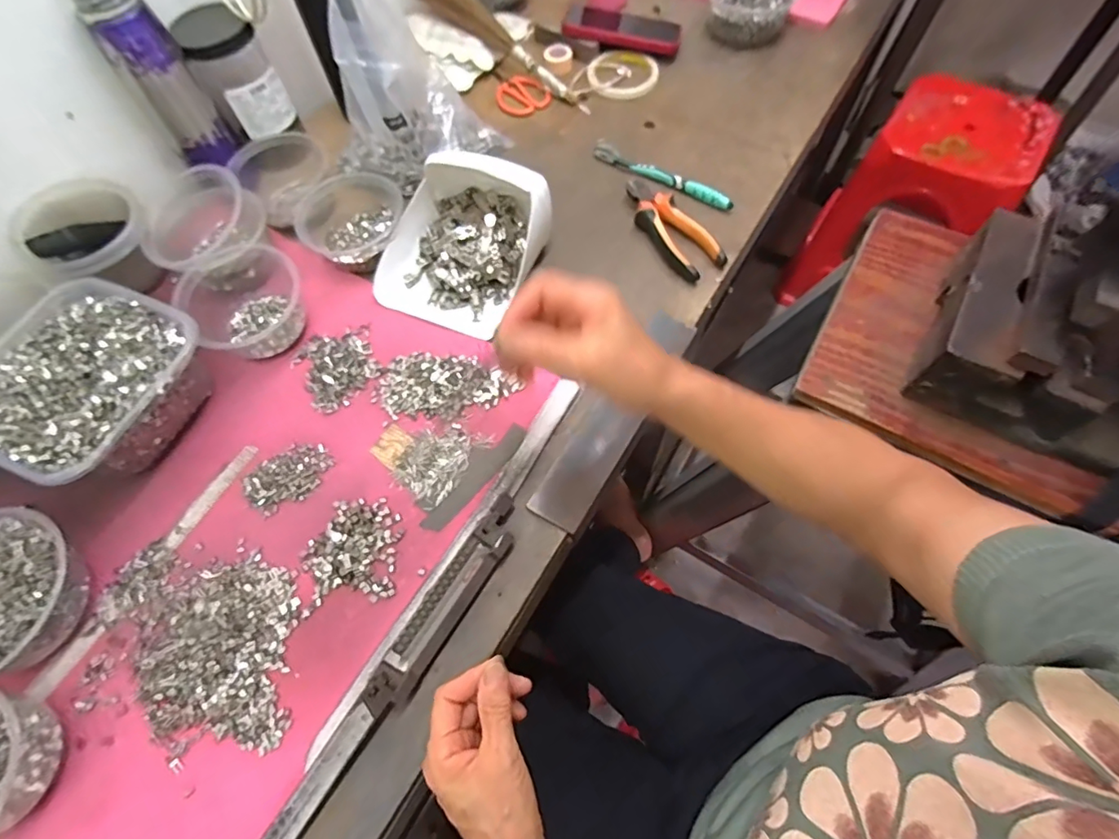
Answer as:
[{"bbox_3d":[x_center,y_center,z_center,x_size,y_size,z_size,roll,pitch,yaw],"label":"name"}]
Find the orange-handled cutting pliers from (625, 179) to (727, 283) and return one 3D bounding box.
[{"bbox_3d":[0.125,-0.220,0.595,0.056,0.018,0.148,-26,68,-11],"label":"orange-handled cutting pliers"}]

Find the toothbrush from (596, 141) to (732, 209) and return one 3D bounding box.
[{"bbox_3d":[0.121,-0.297,0.639,0.192,0.019,0.022,35,70,16],"label":"toothbrush"}]

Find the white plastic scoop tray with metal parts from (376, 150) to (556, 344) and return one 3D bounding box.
[{"bbox_3d":[-0.100,-0.193,0.550,0.159,0.078,0.171,20,67,10],"label":"white plastic scoop tray with metal parts"}]

